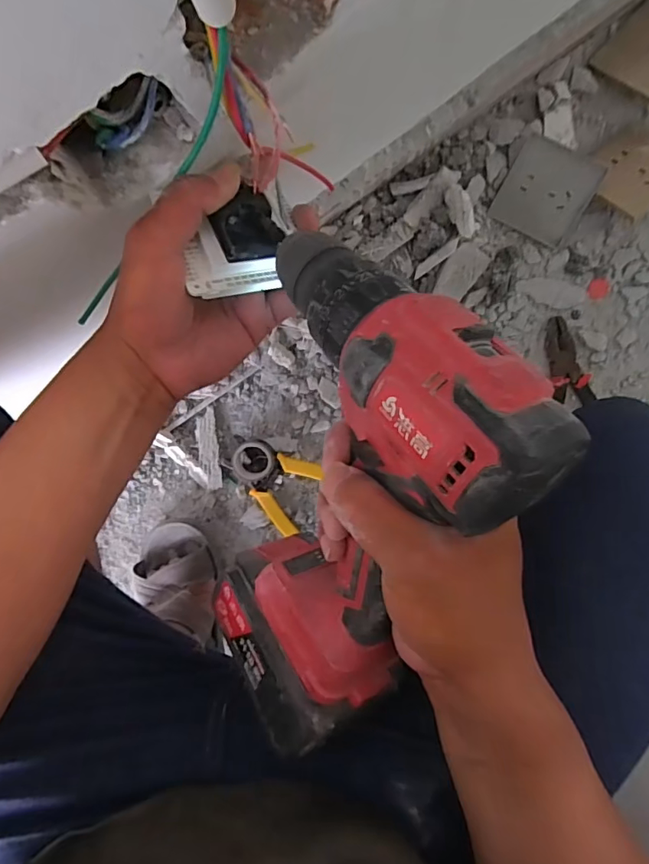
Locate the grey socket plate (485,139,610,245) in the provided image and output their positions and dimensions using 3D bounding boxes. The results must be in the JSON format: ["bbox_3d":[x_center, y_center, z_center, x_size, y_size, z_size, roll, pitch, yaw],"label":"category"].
[{"bbox_3d":[0.230,-0.251,0.525,0.083,0.012,0.085,31,124,6],"label":"grey socket plate"}]

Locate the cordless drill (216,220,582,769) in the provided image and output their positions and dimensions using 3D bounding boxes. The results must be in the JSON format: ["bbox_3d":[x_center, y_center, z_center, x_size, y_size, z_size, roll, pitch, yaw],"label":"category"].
[{"bbox_3d":[0.013,0.037,0.267,0.152,0.078,0.239,49,131,34],"label":"cordless drill"}]

